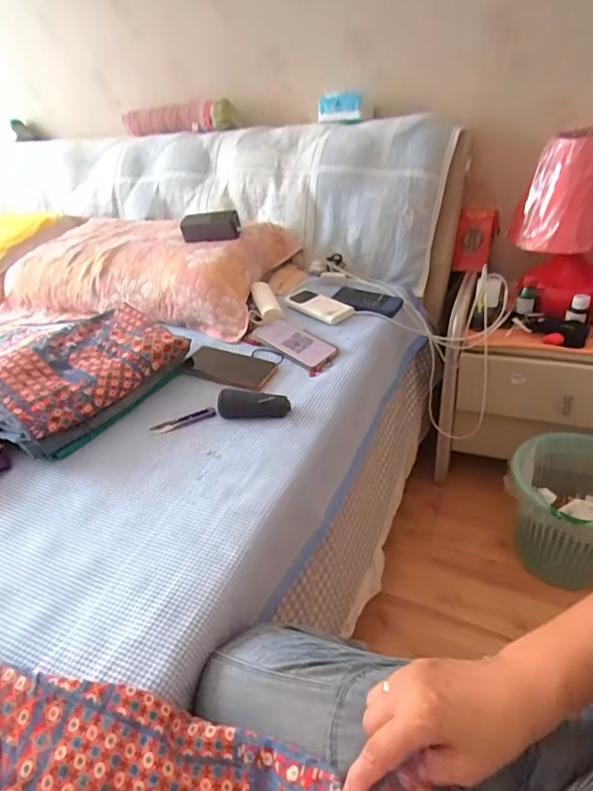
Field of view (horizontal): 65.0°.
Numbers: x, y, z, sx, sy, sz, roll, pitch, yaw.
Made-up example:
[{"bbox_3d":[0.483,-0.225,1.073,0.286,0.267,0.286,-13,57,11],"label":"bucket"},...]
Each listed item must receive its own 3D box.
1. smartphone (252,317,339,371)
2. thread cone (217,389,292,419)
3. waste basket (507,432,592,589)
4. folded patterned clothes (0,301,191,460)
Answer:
[{"bbox_3d":[-0.006,-0.100,0.863,0.168,0.010,0.076,33,60,31],"label":"smartphone"},{"bbox_3d":[-0.066,0.013,0.707,0.109,0.033,0.032,-1,35,8],"label":"thread cone"},{"bbox_3d":[0.562,0.248,0.951,0.222,0.274,0.221,22,44,34],"label":"waste basket"},{"bbox_3d":[-0.347,-0.034,0.764,0.203,0.096,0.298,19,42,31],"label":"folded patterned clothes"}]

